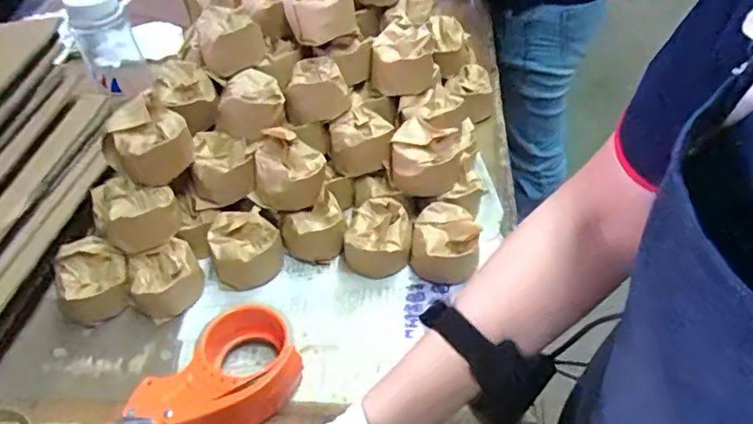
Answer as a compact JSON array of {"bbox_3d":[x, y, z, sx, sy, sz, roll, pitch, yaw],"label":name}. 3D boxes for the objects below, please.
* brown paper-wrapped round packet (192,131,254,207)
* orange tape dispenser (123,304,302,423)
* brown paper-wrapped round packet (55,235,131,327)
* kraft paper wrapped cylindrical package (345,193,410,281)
[{"bbox_3d":[-0.175,-0.053,0.636,0.072,0.048,0.075,-1,47,1],"label":"brown paper-wrapped round packet"},{"bbox_3d":[-0.146,0.152,0.507,0.149,0.061,0.098,-21,49,-17],"label":"orange tape dispenser"},{"bbox_3d":[-0.302,0.073,0.592,0.070,0.060,0.073,-1,47,1],"label":"brown paper-wrapped round packet"},{"bbox_3d":[0.000,0.026,0.621,0.070,0.051,0.076,-1,47,1],"label":"kraft paper wrapped cylindrical package"}]

